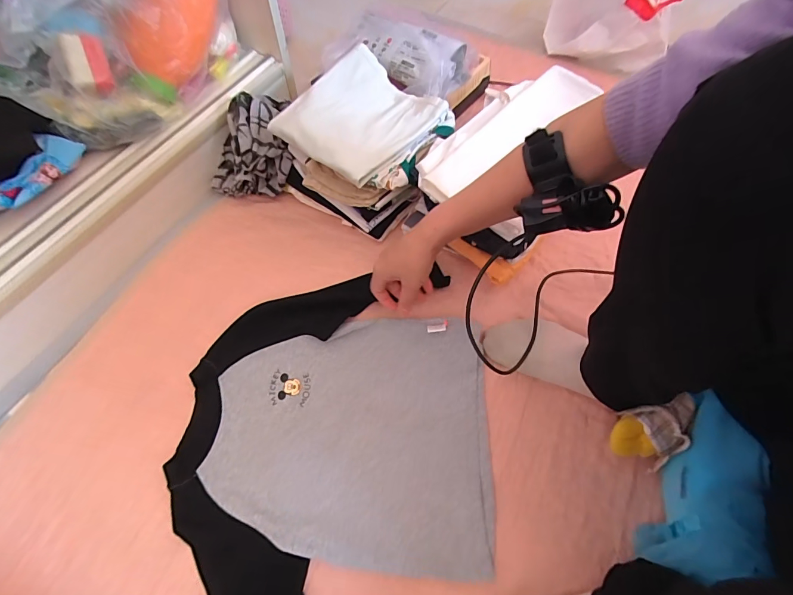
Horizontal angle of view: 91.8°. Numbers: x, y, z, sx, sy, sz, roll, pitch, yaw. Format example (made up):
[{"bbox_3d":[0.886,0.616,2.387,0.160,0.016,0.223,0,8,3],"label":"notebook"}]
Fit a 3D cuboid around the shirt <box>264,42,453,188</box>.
[{"bbox_3d":[-0.052,-0.265,0.556,0.174,0.033,0.200,34,66,16],"label":"shirt"}]

